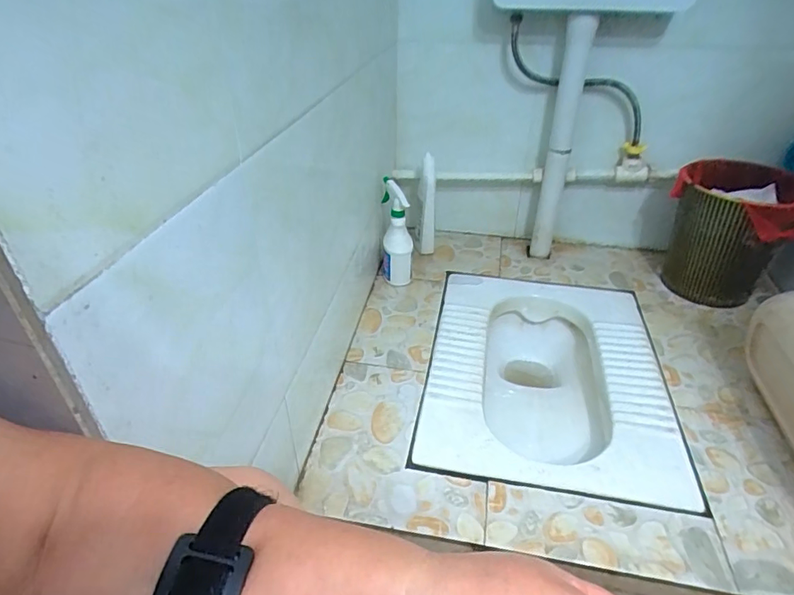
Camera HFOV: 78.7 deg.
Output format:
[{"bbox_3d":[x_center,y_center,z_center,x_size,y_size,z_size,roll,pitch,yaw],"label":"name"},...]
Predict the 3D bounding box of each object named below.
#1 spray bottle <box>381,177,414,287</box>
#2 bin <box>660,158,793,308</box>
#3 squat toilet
[{"bbox_3d":[0.000,-0.141,1.076,0.062,0.219,0.079,-1,35,-2],"label":"spray bottle"},{"bbox_3d":[0.703,-0.134,1.045,0.233,0.262,0.213,20,39,26],"label":"bin"},{"bbox_3d":[0.274,0.186,0.950,0.411,0.166,0.545,6,35,9],"label":"squat toilet"}]

